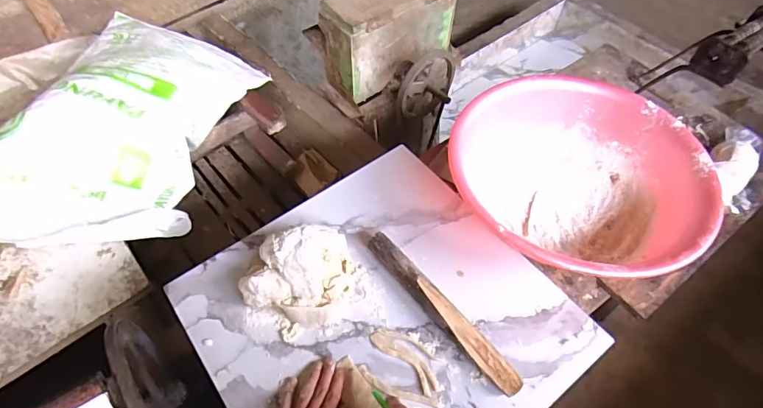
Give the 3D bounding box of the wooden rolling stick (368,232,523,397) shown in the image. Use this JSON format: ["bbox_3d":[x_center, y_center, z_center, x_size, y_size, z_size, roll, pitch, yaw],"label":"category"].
[{"bbox_3d":[0.086,0.157,0.677,0.038,0.034,0.297,-33,62,-23],"label":"wooden rolling stick"}]

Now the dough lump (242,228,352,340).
[{"bbox_3d":[-0.126,0.114,0.687,0.162,0.068,0.143,-8,55,-8],"label":"dough lump"}]

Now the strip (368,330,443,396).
[{"bbox_3d":[0.040,0.216,0.652,0.117,0.006,0.047,39,62,22],"label":"strip"}]

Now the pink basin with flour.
[{"bbox_3d":[0.318,-0.038,0.771,0.389,0.114,0.397,1,55,-2],"label":"pink basin with flour"}]

